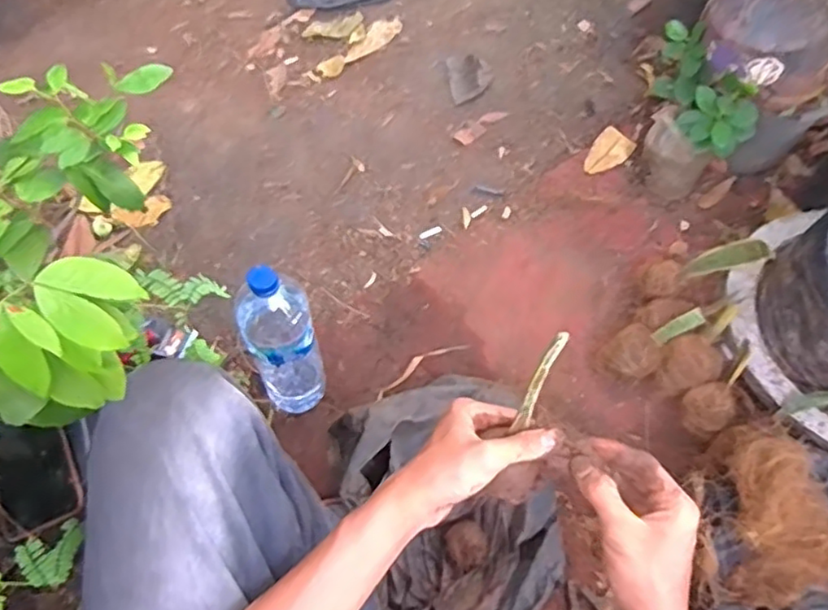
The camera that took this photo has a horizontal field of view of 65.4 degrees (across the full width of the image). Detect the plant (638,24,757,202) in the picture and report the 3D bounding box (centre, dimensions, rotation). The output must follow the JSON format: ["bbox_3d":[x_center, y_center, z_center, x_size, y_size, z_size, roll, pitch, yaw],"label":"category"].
[{"bbox_3d":[0.444,-0.292,1.025,0.130,0.213,0.175,7,58,6],"label":"plant"}]

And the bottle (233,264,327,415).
[{"bbox_3d":[-0.164,0.045,0.800,0.087,0.288,0.074,-23,60,-13],"label":"bottle"}]

